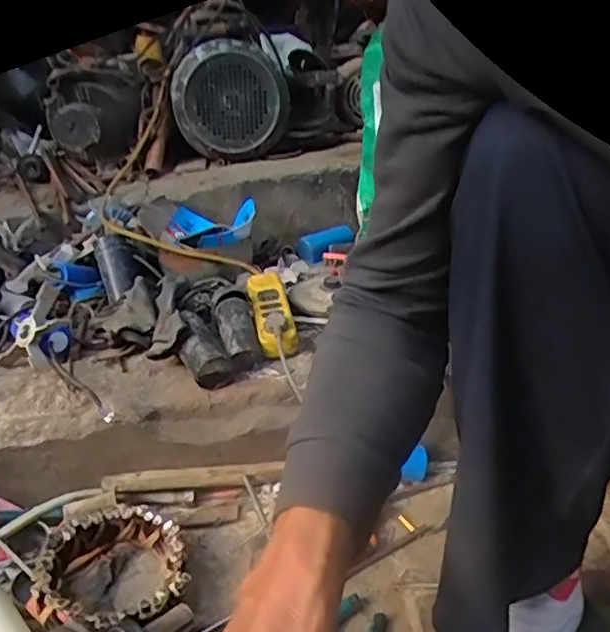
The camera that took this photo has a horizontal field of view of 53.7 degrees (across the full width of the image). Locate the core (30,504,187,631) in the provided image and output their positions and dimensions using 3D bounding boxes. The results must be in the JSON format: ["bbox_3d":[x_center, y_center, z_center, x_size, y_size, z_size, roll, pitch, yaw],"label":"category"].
[{"bbox_3d":[-0.213,0.290,0.677,0.158,0.074,0.162,-18,27,-27],"label":"core"}]

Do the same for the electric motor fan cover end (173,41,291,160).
[{"bbox_3d":[-0.154,-0.459,1.280,0.240,0.222,0.058,-9,21,-10],"label":"electric motor fan cover end"}]

